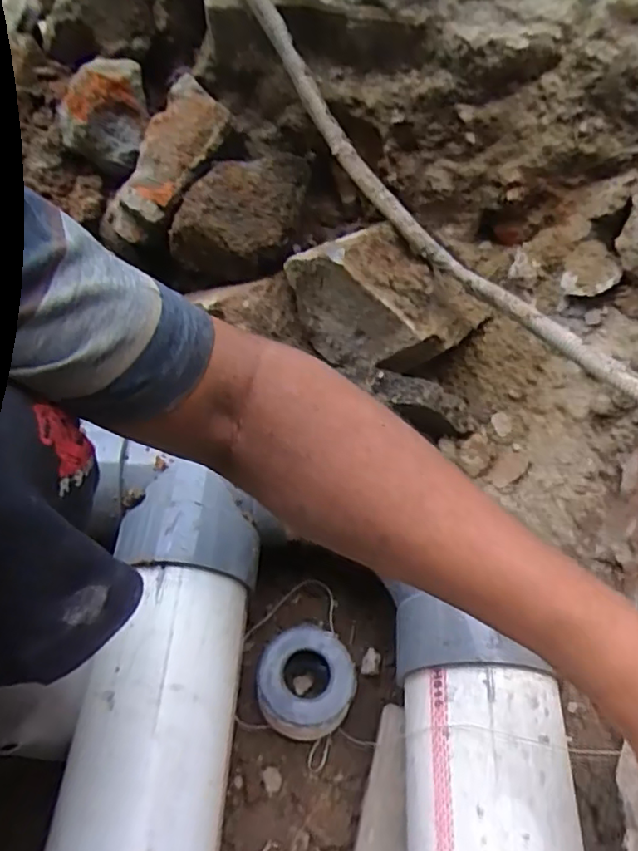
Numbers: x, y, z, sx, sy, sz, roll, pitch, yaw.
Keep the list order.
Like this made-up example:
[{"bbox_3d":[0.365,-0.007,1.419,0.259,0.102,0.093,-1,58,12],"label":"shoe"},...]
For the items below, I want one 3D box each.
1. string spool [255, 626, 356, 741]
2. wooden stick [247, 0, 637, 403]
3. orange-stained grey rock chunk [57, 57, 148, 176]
[{"bbox_3d":[-0.011,0.235,0.556,0.085,0.051,0.089,-1,58,1],"label":"string spool"},{"bbox_3d":[0.085,-0.228,0.539,0.051,0.163,0.703,-37,77,-20],"label":"wooden stick"},{"bbox_3d":[-0.225,-0.322,0.635,0.091,0.076,0.072,-13,58,-7],"label":"orange-stained grey rock chunk"}]

